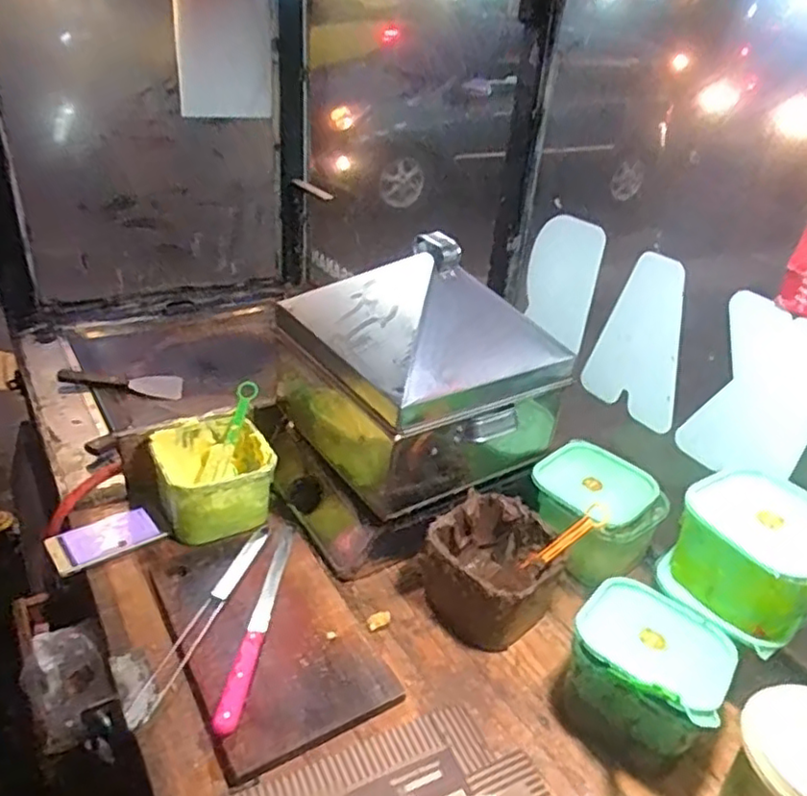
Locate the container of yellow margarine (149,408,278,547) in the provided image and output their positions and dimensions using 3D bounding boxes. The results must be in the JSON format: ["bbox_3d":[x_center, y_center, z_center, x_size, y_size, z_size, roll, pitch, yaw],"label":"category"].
[{"bbox_3d":[-0.266,0.106,0.913,0.148,0.090,0.161,-12,37,-27],"label":"container of yellow margarine"}]

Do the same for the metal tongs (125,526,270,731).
[{"bbox_3d":[-0.223,0.244,0.766,0.035,0.018,0.295,15,33,14],"label":"metal tongs"}]

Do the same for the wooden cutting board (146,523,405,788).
[{"bbox_3d":[-0.157,0.260,0.758,0.194,0.020,0.308,-13,37,-29],"label":"wooden cutting board"}]

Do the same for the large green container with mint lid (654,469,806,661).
[{"bbox_3d":[0.388,0.168,0.730,0.164,0.110,0.148,-19,40,-34],"label":"large green container with mint lid"}]

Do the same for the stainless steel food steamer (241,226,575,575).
[{"bbox_3d":[-0.005,-0.014,0.910,0.333,0.346,0.324,-15,38,-30],"label":"stainless steel food steamer"}]

